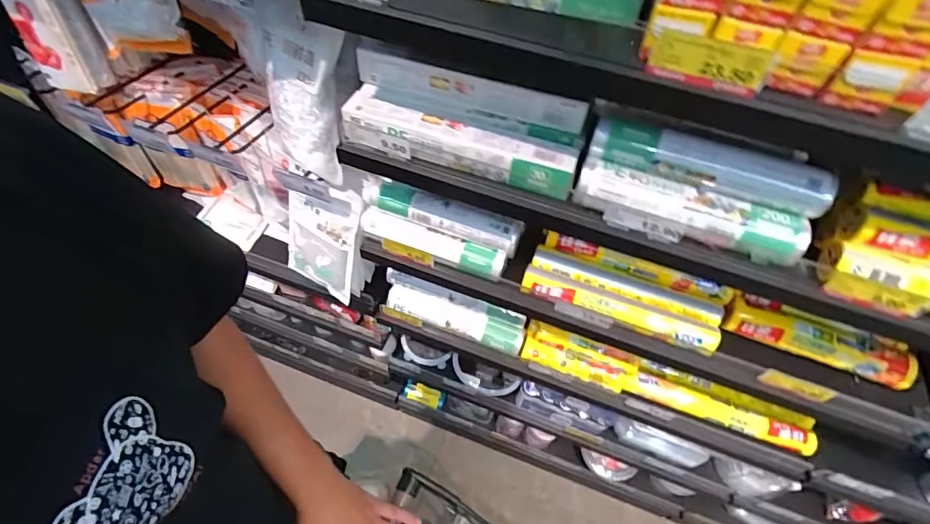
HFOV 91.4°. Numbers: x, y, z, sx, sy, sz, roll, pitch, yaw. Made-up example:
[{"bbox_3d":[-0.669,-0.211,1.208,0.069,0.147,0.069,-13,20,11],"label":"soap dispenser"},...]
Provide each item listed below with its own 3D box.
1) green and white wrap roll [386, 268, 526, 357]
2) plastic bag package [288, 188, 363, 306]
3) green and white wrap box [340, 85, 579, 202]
[{"bbox_3d":[-0.024,0.105,0.951,0.301,0.075,0.058,18,55,9],"label":"green and white wrap roll"},{"bbox_3d":[-0.275,-0.047,0.859,0.156,0.247,0.015,30,39,14],"label":"plastic bag package"},{"bbox_3d":[-0.007,-0.161,0.600,0.308,0.042,0.074,19,55,10],"label":"green and white wrap box"}]

